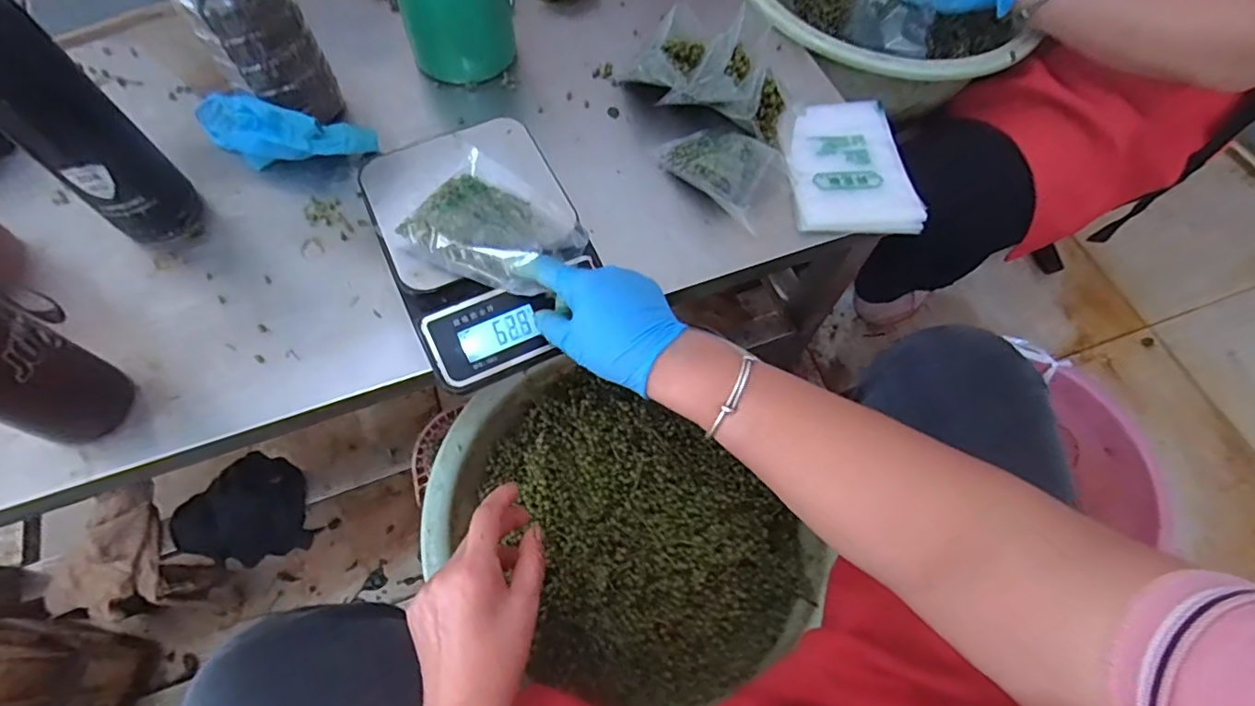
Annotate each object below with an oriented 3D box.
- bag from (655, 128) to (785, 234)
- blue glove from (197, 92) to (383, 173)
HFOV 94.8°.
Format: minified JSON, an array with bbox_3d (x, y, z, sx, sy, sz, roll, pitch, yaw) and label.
[{"bbox_3d":[0.082,-0.171,0.520,0.071,0.056,0.128,-17,66,-10],"label":"bag"},{"bbox_3d":[-0.327,-0.205,0.529,0.175,0.054,0.056,9,64,2],"label":"blue glove"}]

